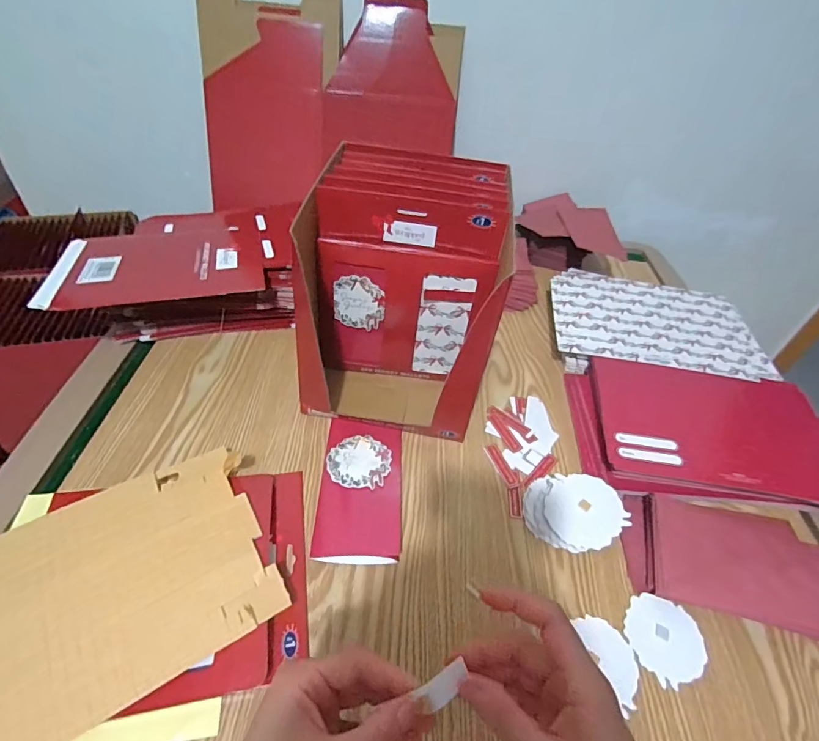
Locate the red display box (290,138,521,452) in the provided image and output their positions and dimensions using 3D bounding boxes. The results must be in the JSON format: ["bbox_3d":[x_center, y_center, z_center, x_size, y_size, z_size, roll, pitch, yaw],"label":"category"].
[{"bbox_3d":[-0.006,-0.086,0.530,0.203,0.232,0.235,9,46,2],"label":"red display box"}]

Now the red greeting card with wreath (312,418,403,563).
[{"bbox_3d":[-0.050,0.121,0.478,0.083,0.013,0.161,4,46,-3],"label":"red greeting card with wreath"}]

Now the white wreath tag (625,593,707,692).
[{"bbox_3d":[0.228,0.240,0.400,0.066,0.004,0.069,18,47,11],"label":"white wreath tag"}]

